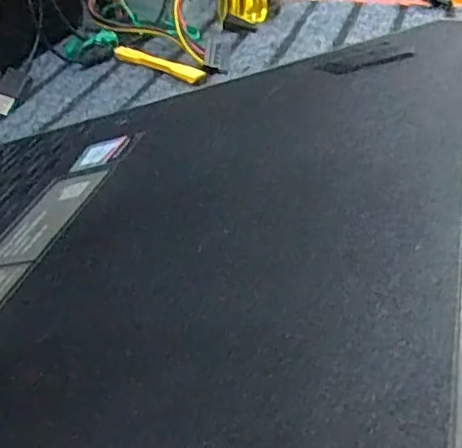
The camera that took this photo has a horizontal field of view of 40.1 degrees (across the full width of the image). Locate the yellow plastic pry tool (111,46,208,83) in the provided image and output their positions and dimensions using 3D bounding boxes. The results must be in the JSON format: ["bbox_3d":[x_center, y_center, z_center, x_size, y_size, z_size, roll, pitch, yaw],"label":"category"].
[{"bbox_3d":[-0.048,-0.107,0.416,0.079,0.007,0.010,27,47,35],"label":"yellow plastic pry tool"}]

